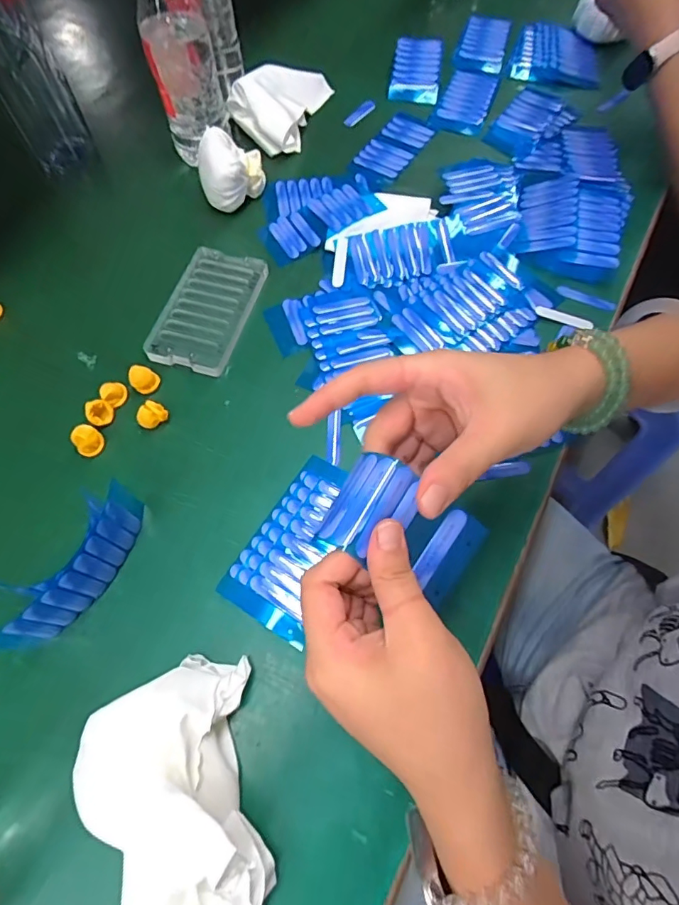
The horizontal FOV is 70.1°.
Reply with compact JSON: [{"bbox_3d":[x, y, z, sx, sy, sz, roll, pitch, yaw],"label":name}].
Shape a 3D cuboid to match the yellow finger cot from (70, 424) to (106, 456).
[{"bbox_3d":[-0.190,-0.009,0.366,0.018,0.022,0.018,-1,64,1],"label":"yellow finger cot"}]

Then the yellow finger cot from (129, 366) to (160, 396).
[{"bbox_3d":[-0.156,-0.059,0.387,0.020,0.020,0.016,-26,66,-11],"label":"yellow finger cot"}]

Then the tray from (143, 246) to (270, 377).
[{"bbox_3d":[-0.113,-0.125,0.421,0.070,0.015,0.123,11,65,7],"label":"tray"}]

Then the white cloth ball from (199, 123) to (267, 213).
[{"bbox_3d":[-0.103,-0.267,0.464,0.062,0.059,0.056,-12,64,-4],"label":"white cloth ball"}]

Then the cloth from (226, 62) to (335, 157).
[{"bbox_3d":[-0.066,-0.388,0.525,0.078,0.051,0.136,16,65,9],"label":"cloth"}]

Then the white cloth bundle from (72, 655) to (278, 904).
[{"bbox_3d":[-0.085,0.196,0.248,0.090,0.054,0.165,-11,64,-4],"label":"white cloth bundle"}]

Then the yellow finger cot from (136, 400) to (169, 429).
[{"bbox_3d":[-0.144,-0.028,0.375,0.022,0.018,0.016,-40,69,-16],"label":"yellow finger cot"}]

